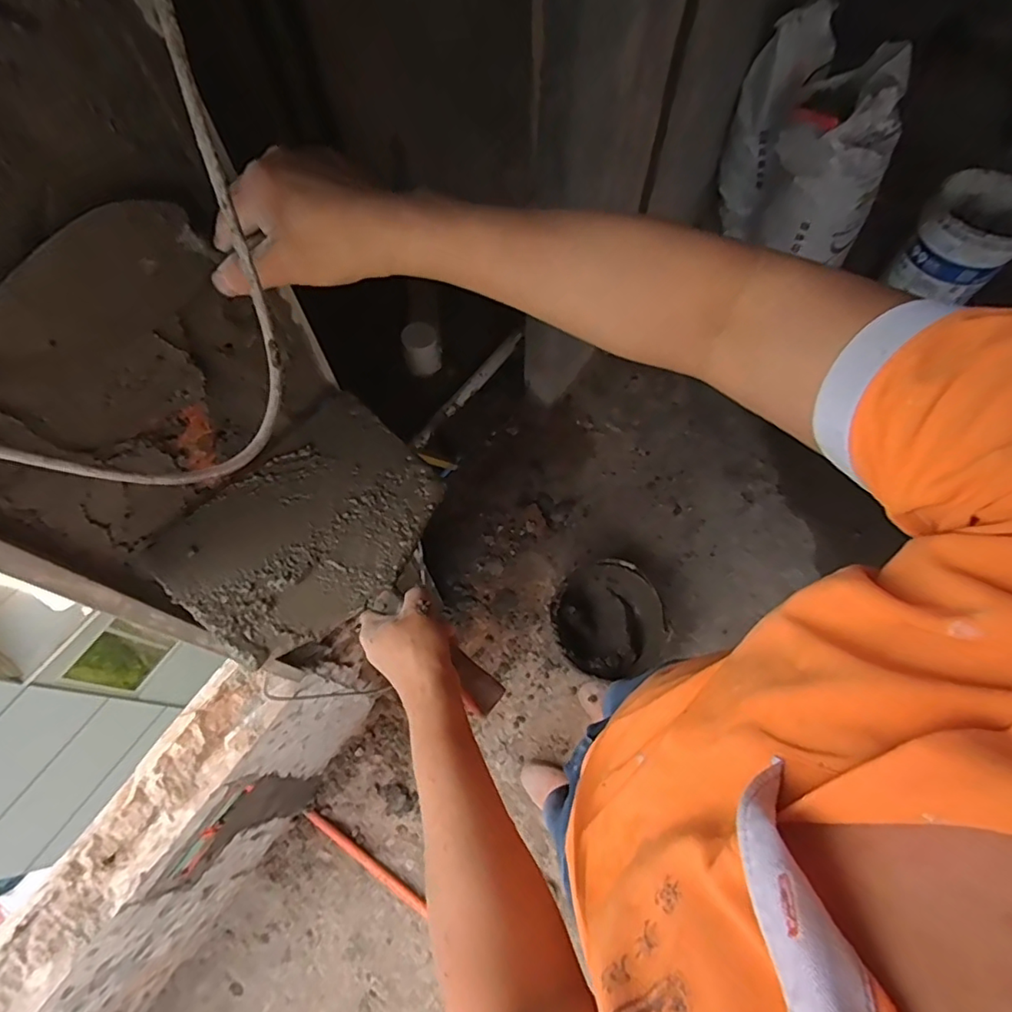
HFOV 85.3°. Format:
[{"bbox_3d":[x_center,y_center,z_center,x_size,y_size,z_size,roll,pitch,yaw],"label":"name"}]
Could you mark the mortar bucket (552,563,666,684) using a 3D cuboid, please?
[{"bbox_3d":[0.253,0.294,1.406,0.266,0.131,0.282,0,66,0],"label":"mortar bucket"}]

